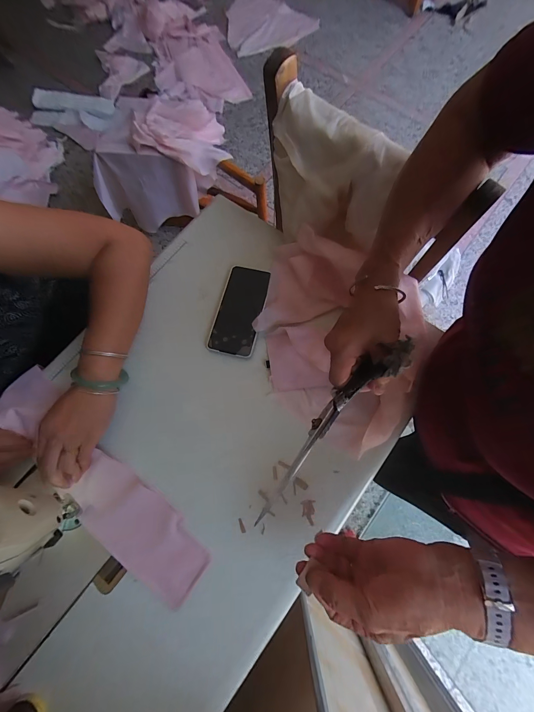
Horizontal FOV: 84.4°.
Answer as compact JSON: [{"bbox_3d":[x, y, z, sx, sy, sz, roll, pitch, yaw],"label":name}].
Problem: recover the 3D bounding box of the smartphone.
[{"bbox_3d":[-0.046,-0.079,0.492,0.074,0.006,0.159,12,74,4],"label":"smartphone"}]

